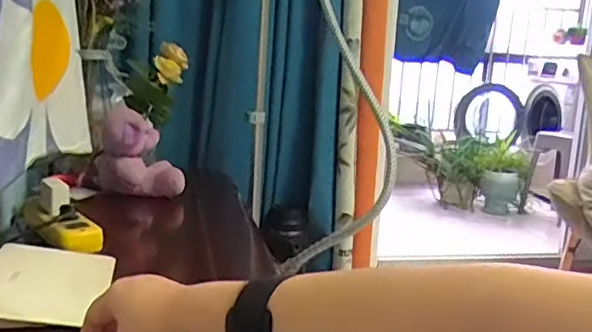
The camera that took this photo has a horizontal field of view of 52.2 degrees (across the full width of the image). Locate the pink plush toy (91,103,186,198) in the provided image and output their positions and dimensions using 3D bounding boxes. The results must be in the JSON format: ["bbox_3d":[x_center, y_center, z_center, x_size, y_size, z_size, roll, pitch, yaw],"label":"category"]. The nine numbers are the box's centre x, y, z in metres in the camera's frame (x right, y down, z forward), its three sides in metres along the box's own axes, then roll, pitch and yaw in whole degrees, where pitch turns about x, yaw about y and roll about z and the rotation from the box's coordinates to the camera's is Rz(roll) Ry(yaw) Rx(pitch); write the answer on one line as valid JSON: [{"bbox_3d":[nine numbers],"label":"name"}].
[{"bbox_3d":[-0.300,-0.029,1.143,0.163,0.165,0.100,1,10,-15],"label":"pink plush toy"}]

